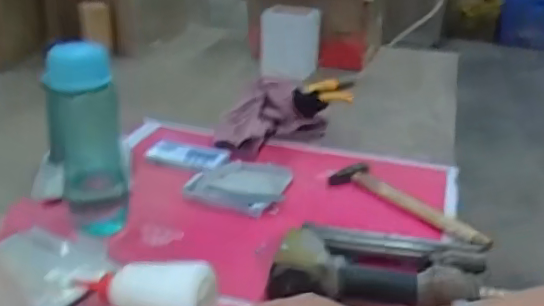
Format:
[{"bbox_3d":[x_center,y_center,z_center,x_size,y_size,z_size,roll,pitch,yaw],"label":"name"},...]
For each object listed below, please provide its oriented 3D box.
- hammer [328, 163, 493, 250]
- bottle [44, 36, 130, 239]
[{"bbox_3d":[0.178,0.071,0.756,0.061,0.030,0.243,-16,31,-34],"label":"hammer"},{"bbox_3d":[-0.227,-0.019,0.685,0.084,0.226,0.063,-5,26,-17],"label":"bottle"}]

